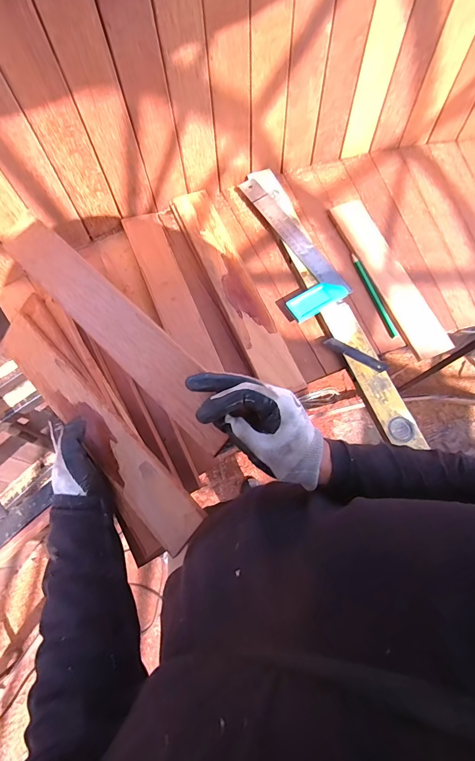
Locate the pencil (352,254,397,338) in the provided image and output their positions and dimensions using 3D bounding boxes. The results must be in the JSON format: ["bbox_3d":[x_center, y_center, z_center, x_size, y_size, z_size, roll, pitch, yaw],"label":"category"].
[{"bbox_3d":[0.233,-0.148,0.614,0.012,0.010,0.166,-17,73,-7],"label":"pencil"}]

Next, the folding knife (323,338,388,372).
[{"bbox_3d":[0.187,-0.042,0.561,0.100,0.008,0.019,30,74,8],"label":"folding knife"}]

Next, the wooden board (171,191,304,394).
[{"bbox_3d":[-0.006,-0.160,0.606,0.067,0.028,0.410,-23,74,-8],"label":"wooden board"}]

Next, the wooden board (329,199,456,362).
[{"bbox_3d":[0.263,-0.187,0.627,0.069,0.018,0.326,-20,74,-7],"label":"wooden board"}]

